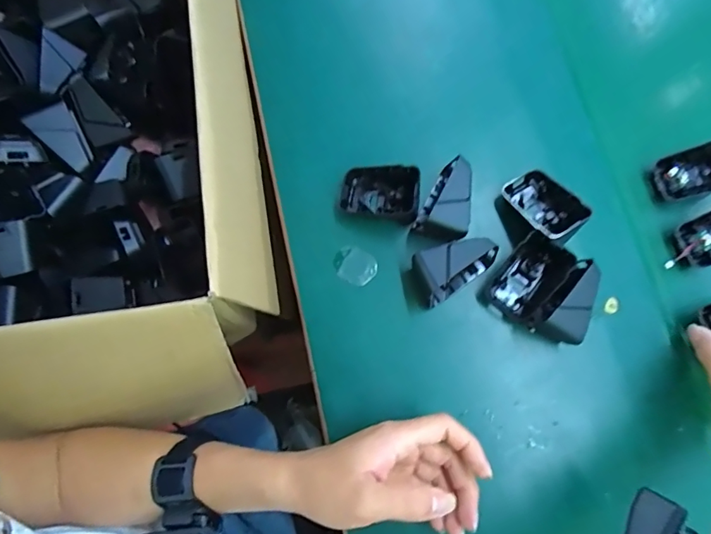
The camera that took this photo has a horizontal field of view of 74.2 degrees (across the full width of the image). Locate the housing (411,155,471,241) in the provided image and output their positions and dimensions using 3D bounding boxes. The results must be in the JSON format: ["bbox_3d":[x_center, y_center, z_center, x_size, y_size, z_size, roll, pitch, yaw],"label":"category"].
[{"bbox_3d":[0.079,-0.054,0.400,0.042,0.044,0.067,18,78,1],"label":"housing"}]

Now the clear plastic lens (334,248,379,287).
[{"bbox_3d":[0.000,0.000,0.406,0.037,0.004,0.028,20,78,2],"label":"clear plastic lens"}]

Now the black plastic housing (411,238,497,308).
[{"bbox_3d":[0.085,0.000,0.387,0.069,0.043,0.042,-20,80,-6],"label":"black plastic housing"}]

